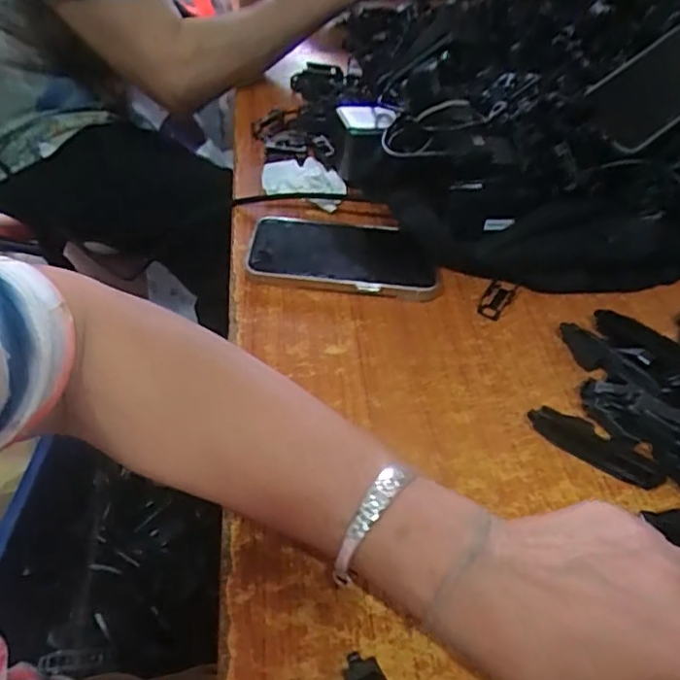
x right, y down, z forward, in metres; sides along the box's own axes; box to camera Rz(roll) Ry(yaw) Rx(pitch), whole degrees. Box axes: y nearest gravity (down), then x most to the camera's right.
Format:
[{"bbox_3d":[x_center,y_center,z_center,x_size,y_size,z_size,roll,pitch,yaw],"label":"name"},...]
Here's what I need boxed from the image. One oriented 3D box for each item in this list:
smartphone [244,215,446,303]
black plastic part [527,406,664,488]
[{"bbox_3d":[0.004,-0.070,0.467,0.146,0.018,0.084,6,46,-1],"label":"smartphone"},{"bbox_3d":[0.159,0.066,0.367,0.082,0.013,0.020,28,50,19],"label":"black plastic part"}]

